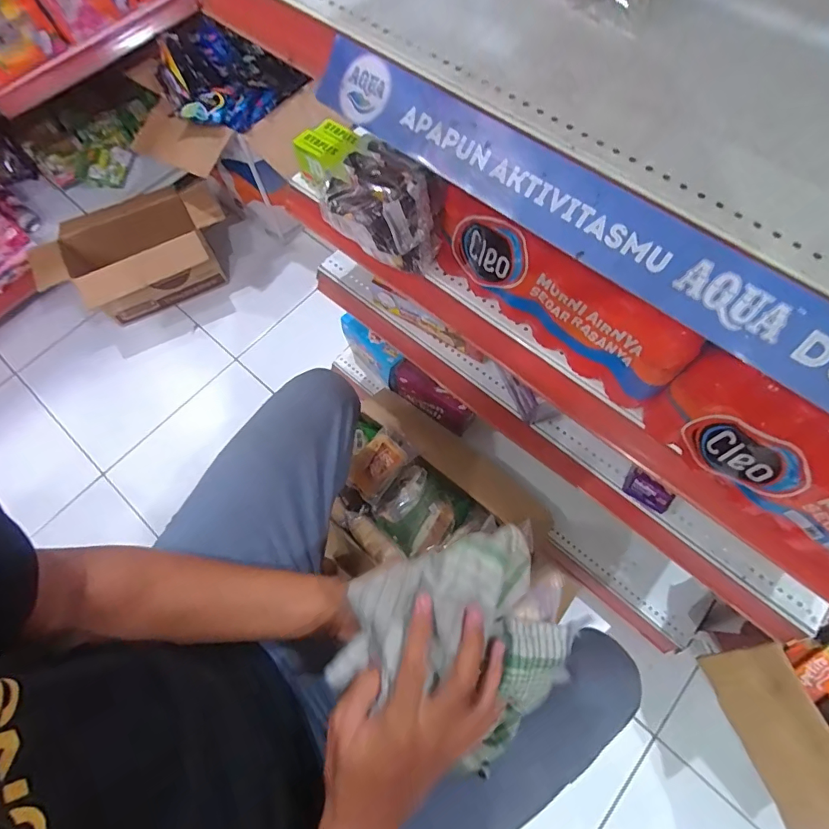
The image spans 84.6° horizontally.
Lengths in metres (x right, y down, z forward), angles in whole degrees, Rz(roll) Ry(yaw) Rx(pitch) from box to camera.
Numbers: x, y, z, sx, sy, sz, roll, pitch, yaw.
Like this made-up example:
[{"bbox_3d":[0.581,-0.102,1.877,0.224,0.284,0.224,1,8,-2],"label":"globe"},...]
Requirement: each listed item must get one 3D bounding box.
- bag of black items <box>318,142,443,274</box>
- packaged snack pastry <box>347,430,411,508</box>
[{"bbox_3d":[-0.031,-0.220,0.517,0.109,0.108,0.095,42,75,16],"label":"bag of black items"},{"bbox_3d":[-0.069,0.096,0.848,0.079,0.041,0.121,36,73,15],"label":"packaged snack pastry"}]

